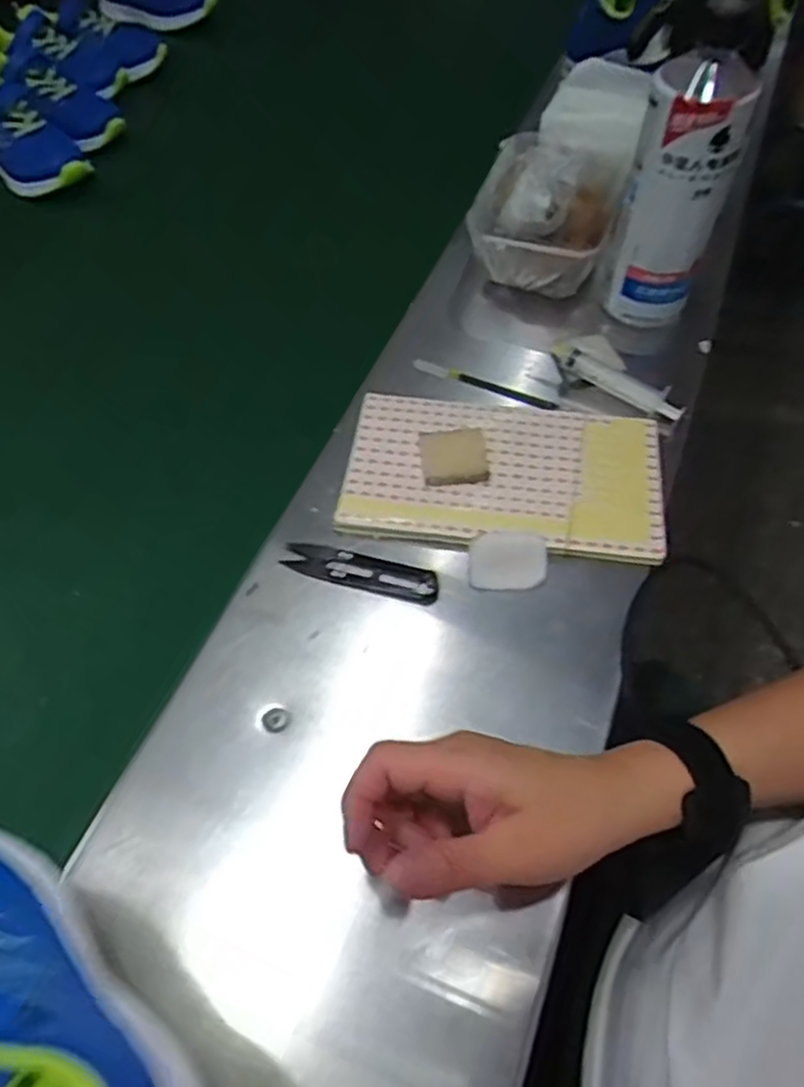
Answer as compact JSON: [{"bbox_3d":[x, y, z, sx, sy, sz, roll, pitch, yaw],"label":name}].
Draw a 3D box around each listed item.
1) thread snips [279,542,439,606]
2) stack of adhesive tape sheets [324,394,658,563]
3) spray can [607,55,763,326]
[{"bbox_3d":[-0.027,0.016,0.475,0.101,0.015,0.024,16,58,9],"label":"thread snips"},{"bbox_3d":[0.069,-0.052,0.517,0.210,0.014,0.125,6,56,4],"label":"stack of adhesive tape sheets"},{"bbox_3d":[0.199,-0.254,0.547,0.069,0.175,0.074,17,57,12],"label":"spray can"}]

